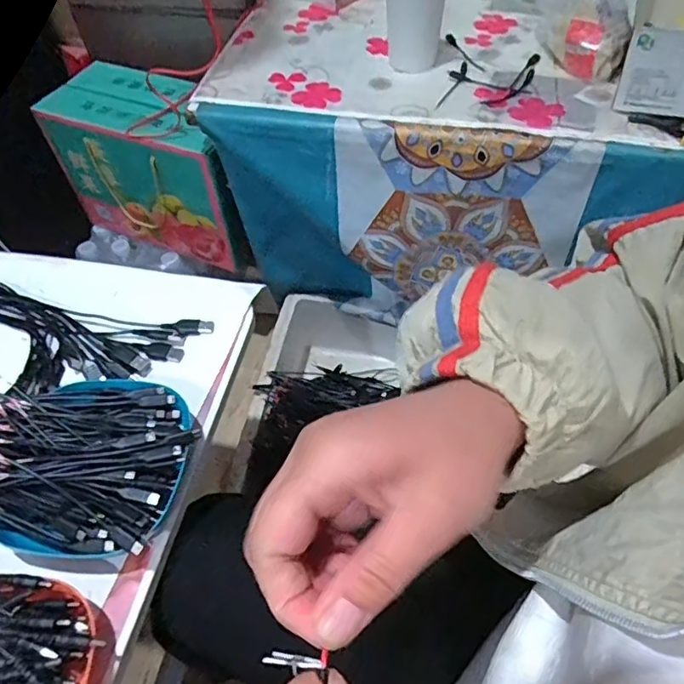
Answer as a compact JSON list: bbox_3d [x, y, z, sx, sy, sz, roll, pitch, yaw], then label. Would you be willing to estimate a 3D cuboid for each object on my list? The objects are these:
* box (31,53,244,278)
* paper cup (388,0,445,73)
[{"bbox_3d":[-0.303,-0.295,0.952,0.335,0.249,0.148,21,56,17],"label":"box"},{"bbox_3d":[0.095,-0.429,0.738,0.075,0.125,0.070,1,53,2],"label":"paper cup"}]

